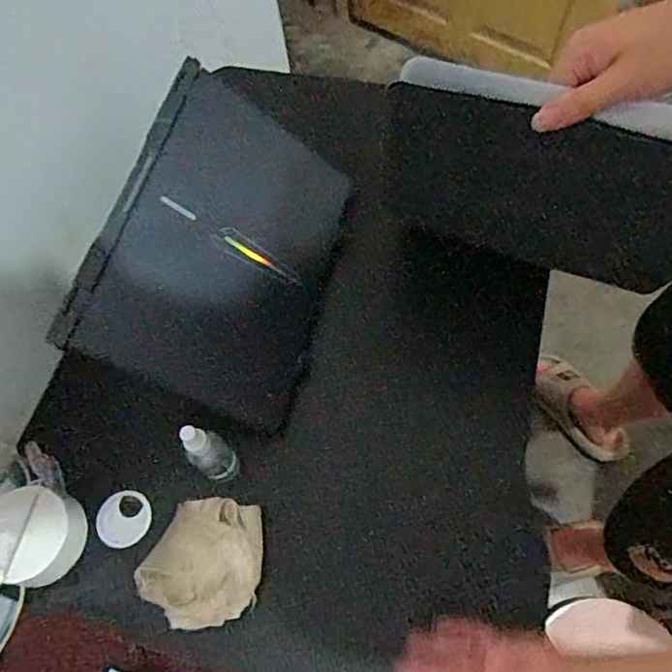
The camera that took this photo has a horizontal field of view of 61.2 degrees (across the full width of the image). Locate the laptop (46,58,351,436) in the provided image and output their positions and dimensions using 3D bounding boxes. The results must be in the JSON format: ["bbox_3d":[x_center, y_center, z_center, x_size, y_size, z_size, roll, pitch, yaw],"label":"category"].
[{"bbox_3d":[-0.116,-0.091,0.651,0.270,0.037,0.340,27,84,-26],"label":"laptop"}]

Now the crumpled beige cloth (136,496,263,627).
[{"bbox_3d":[-0.131,0.220,0.557,0.109,0.031,0.113,3,62,2],"label":"crumpled beige cloth"}]

